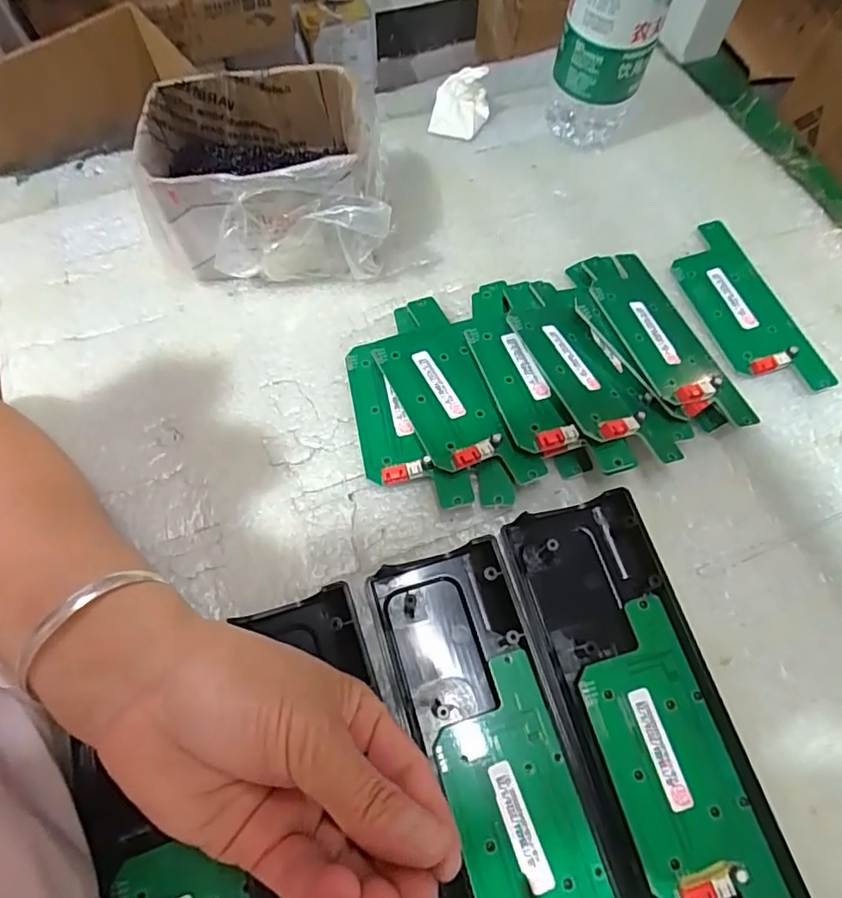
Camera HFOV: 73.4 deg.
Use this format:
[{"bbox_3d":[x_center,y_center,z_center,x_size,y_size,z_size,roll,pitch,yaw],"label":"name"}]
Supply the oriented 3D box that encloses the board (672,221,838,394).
[{"bbox_3d":[0.206,-0.093,0.364,0.051,0.010,0.135,-16,67,-8],"label":"board"}]

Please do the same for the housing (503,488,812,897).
[{"bbox_3d":[0.110,0.137,0.249,0.073,0.018,0.240,-15,67,-7],"label":"housing"}]

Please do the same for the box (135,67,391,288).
[{"bbox_3d":[-0.090,-0.167,0.352,0.138,0.075,0.101,0,66,0],"label":"box"}]

